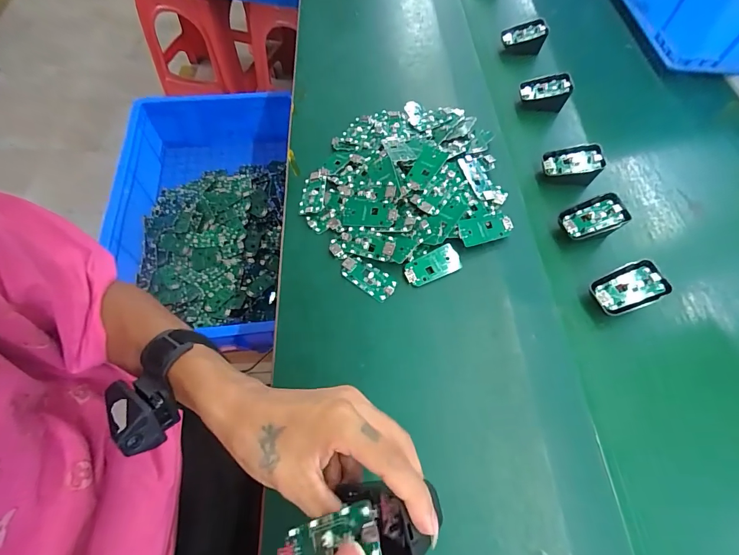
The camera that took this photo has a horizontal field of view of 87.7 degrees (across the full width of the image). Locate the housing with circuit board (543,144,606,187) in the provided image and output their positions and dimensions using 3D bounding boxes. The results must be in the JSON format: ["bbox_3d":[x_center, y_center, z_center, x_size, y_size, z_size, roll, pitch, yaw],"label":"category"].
[{"bbox_3d":[0.259,-0.145,0.499,0.063,0.048,0.039,9,61,4],"label":"housing with circuit board"}]

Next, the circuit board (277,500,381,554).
[{"bbox_3d":[-0.024,0.156,0.223,0.063,0.007,0.031,-28,63,9],"label":"circuit board"}]

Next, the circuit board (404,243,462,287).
[{"bbox_3d":[0.071,-0.012,0.426,0.063,0.008,0.031,-25,65,-14],"label":"circuit board"}]

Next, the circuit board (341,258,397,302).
[{"bbox_3d":[-0.002,0.001,0.427,0.065,0.007,0.030,33,66,16],"label":"circuit board"}]

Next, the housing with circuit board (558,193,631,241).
[{"bbox_3d":[0.260,-0.065,0.457,0.068,0.044,0.041,-13,62,-8],"label":"housing with circuit board"}]

